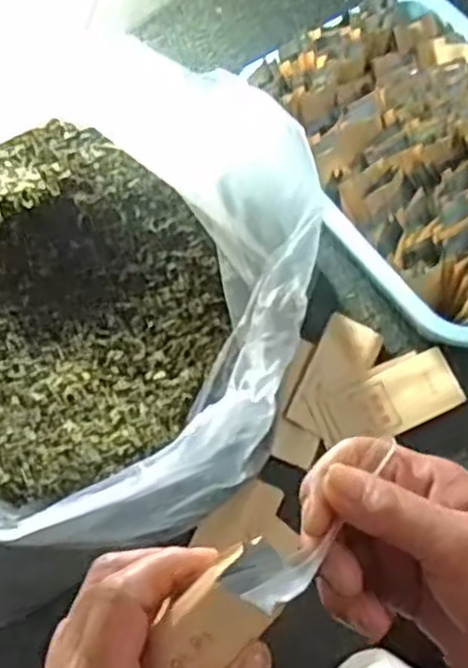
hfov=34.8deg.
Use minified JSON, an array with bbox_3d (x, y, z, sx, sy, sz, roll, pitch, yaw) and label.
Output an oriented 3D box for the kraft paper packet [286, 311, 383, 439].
[{"bbox_3d":[0.091,0.036,0.667,0.049,0.011,0.111,25,68,8],"label":"kraft paper packet"}]

